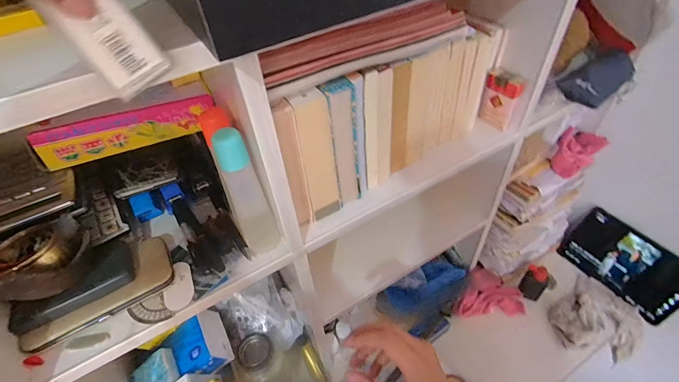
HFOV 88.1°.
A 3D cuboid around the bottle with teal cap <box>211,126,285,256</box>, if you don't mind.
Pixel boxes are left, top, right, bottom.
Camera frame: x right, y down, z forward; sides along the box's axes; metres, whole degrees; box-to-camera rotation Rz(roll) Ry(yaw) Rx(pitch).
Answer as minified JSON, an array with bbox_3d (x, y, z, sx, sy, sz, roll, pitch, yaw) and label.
[{"bbox_3d":[-0.099,0.007,0.382,0.038,0.164,0.028,-27,50,-20],"label":"bottle with teal cap"}]

